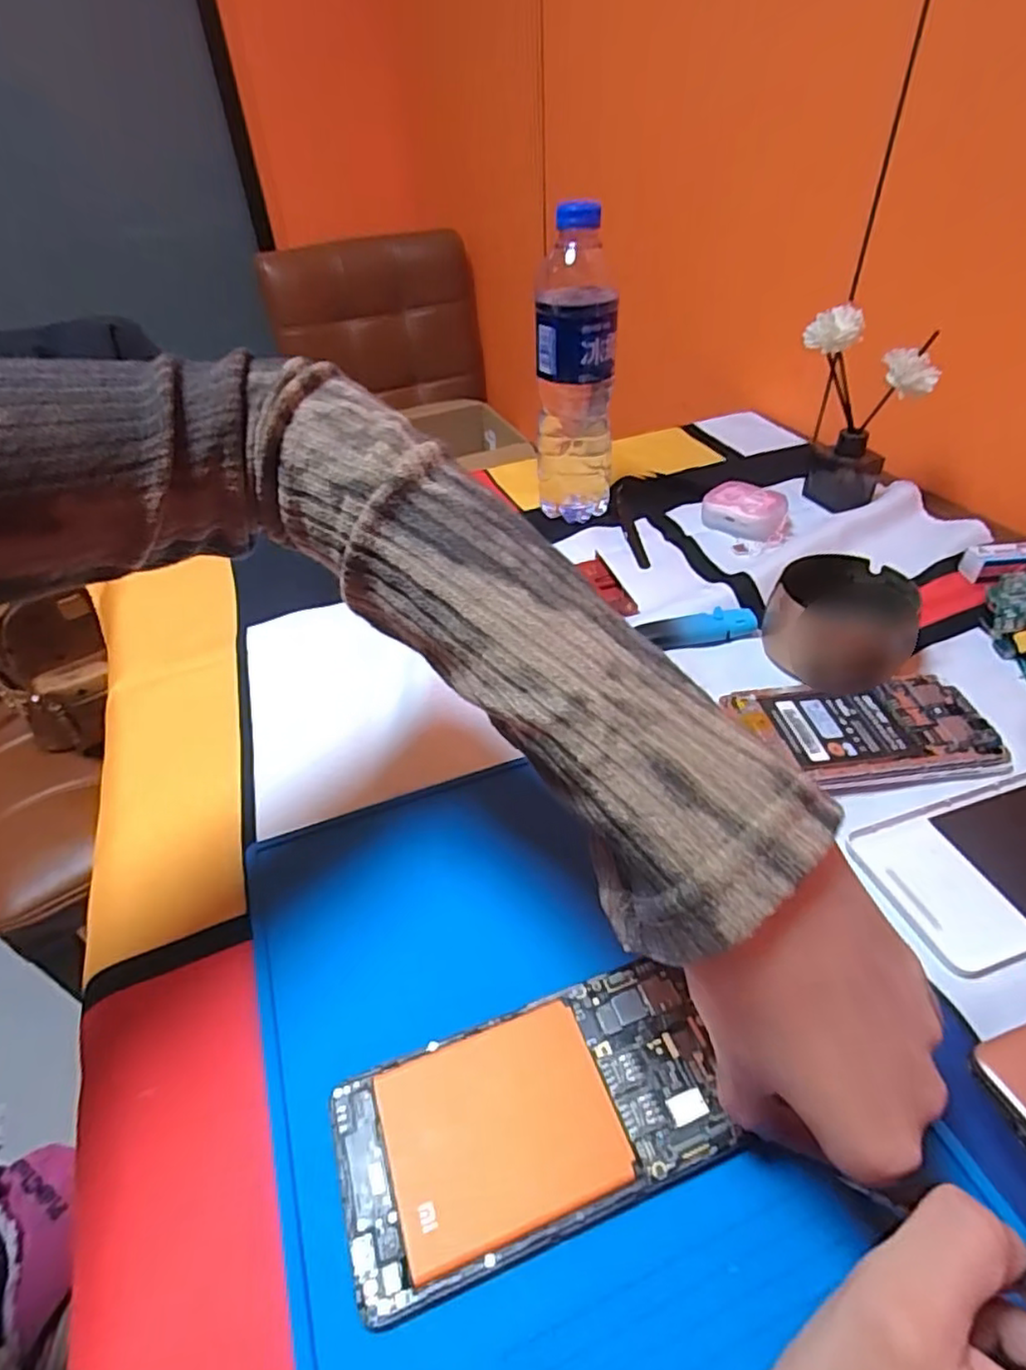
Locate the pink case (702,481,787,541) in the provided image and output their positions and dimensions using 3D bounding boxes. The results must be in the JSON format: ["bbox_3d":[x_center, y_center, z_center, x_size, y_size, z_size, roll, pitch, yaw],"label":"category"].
[{"bbox_3d":[0.197,-0.148,0.565,0.068,0.033,0.040,25,49,29],"label":"pink case"}]

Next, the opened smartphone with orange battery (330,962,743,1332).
[{"bbox_3d":[0.007,0.158,0.243,0.139,0.012,0.071,-16,43,-14],"label":"opened smartphone with orange battery"}]

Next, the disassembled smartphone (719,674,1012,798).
[{"bbox_3d":[0.198,0.028,0.374,0.134,0.018,0.072,-7,42,-4],"label":"disassembled smartphone"}]

